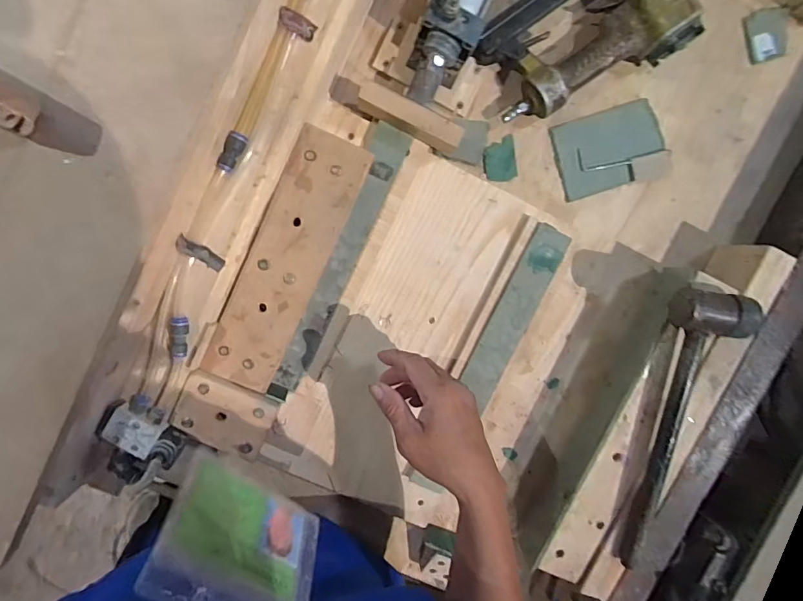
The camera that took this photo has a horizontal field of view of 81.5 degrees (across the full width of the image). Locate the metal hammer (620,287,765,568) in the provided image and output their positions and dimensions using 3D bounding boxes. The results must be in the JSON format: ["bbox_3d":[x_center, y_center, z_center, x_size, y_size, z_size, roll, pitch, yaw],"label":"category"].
[{"bbox_3d":[0.319,0.152,0.522,0.086,0.031,0.326,10,96,-5],"label":"metal hammer"}]

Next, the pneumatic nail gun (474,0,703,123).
[{"bbox_3d":[0.196,-0.305,0.520,0.213,0.057,0.153,-30,99,0],"label":"pneumatic nail gun"}]

